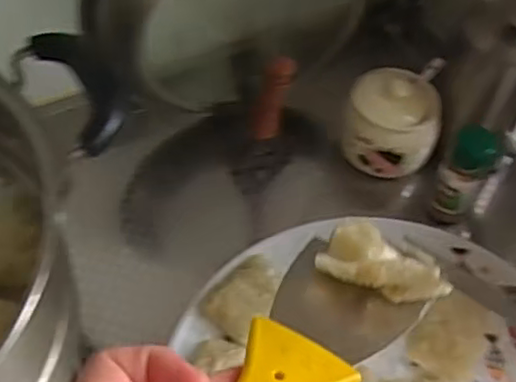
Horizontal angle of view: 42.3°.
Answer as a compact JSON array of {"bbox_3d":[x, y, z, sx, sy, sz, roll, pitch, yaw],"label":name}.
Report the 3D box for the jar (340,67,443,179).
[{"bbox_3d":[0.152,-0.078,0.741,0.098,0.092,0.090,2,53,-2],"label":"jar"}]

